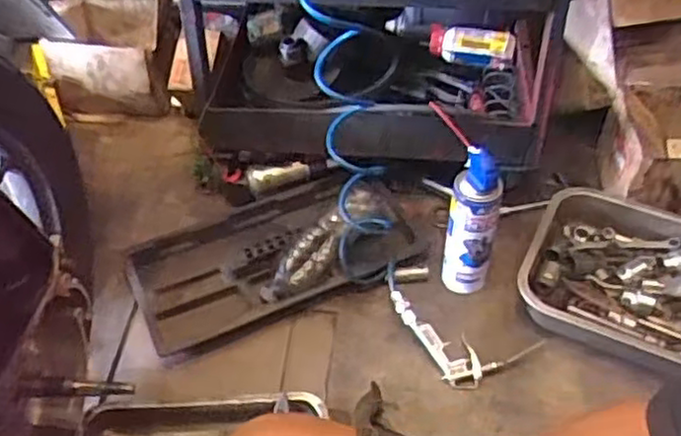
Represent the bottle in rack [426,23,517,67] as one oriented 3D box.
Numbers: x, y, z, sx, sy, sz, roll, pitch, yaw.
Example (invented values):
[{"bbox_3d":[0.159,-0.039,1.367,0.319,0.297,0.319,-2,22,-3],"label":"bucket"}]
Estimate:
[{"bbox_3d":[0.231,-0.308,1.262,0.158,0.053,0.050,19,50,17],"label":"bottle in rack"}]

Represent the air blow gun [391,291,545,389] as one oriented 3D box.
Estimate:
[{"bbox_3d":[0.163,0.173,1.001,0.211,0.032,0.108,31,53,6],"label":"air blow gun"}]

